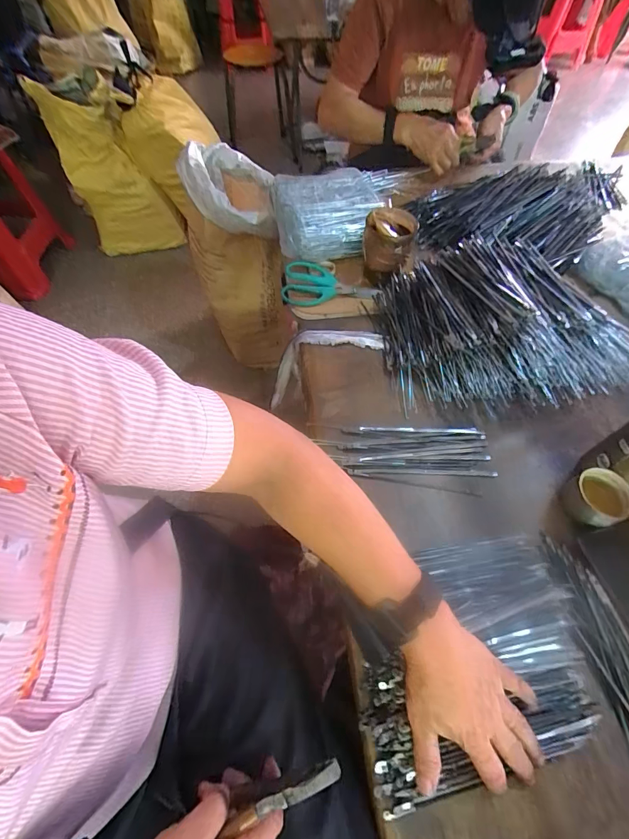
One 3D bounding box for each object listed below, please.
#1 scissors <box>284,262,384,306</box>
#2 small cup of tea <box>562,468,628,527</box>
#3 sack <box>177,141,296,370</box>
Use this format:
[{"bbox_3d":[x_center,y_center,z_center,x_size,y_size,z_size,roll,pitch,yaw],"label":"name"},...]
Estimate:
[{"bbox_3d":[0.026,-0.248,0.685,0.168,0.014,0.085,-7,76,-5],"label":"scissors"},{"bbox_3d":[0.343,0.095,0.465,0.061,0.044,0.059,0,59,0],"label":"small cup of tea"},{"bbox_3d":[-0.221,-0.469,1.158,0.245,0.545,0.337,-12,59,-8],"label":"sack"}]

